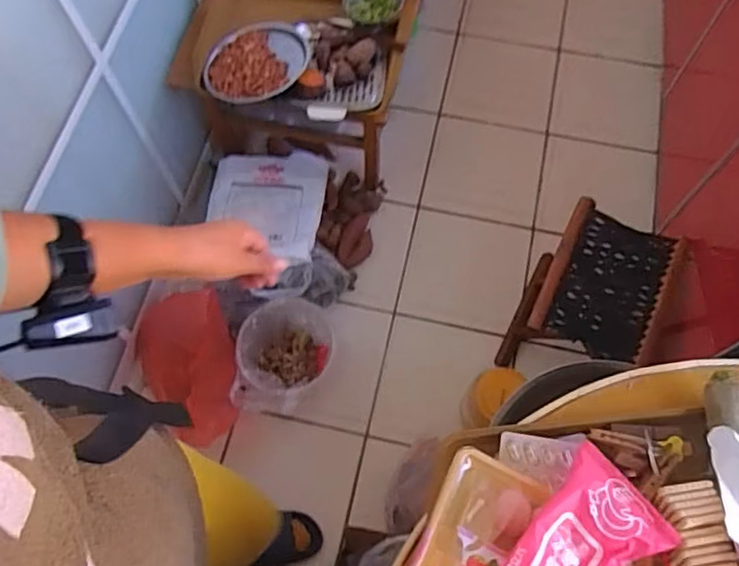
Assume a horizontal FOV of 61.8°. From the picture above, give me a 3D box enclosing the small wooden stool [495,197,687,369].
[{"bbox_3d":[0.457,0.047,1.331,0.224,0.301,0.281,25,70,11],"label":"small wooden stool"}]

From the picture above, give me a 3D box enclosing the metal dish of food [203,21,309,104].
[{"bbox_3d":[-0.237,-0.453,1.288,0.210,0.049,0.199,0,67,1],"label":"metal dish of food"}]

